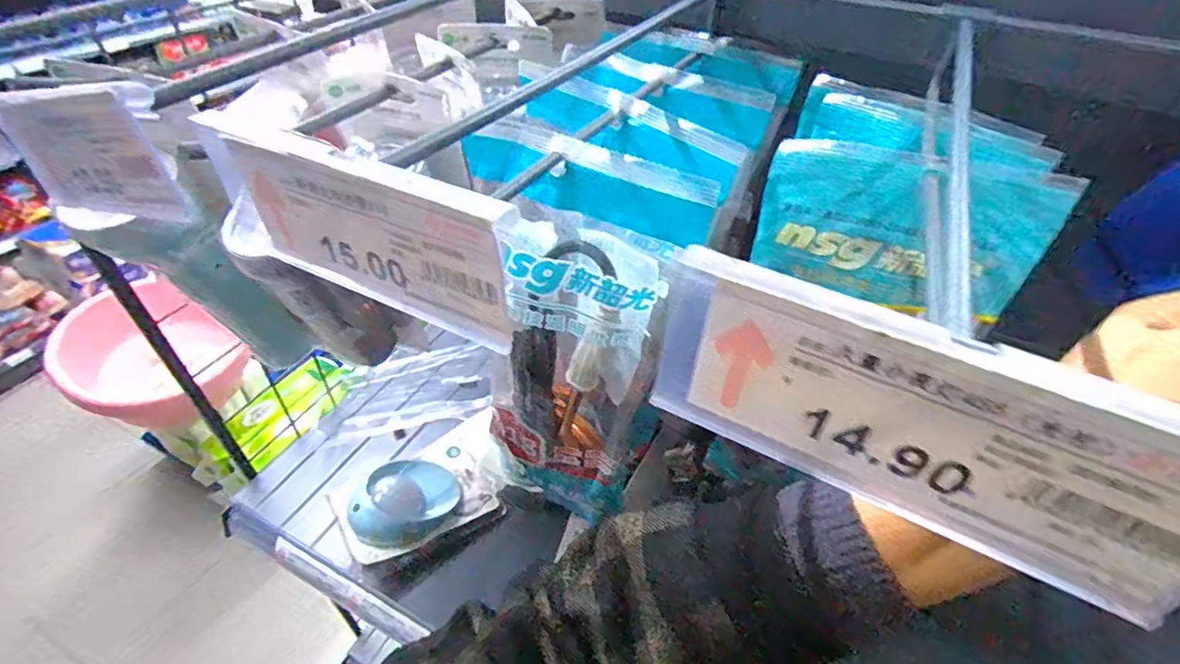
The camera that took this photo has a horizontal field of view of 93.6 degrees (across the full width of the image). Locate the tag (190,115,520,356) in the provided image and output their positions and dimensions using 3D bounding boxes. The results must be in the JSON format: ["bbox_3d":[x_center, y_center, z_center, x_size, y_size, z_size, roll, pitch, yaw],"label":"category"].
[{"bbox_3d":[-0.069,-0.029,0.153,0.113,0.050,0.005,21,46,18],"label":"tag"}]

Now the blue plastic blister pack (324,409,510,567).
[{"bbox_3d":[-0.155,0.146,0.548,0.177,0.054,0.109,-29,52,-29],"label":"blue plastic blister pack"}]

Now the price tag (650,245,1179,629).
[{"bbox_3d":[0.062,0.018,0.107,0.100,0.045,0.007,24,47,21],"label":"price tag"}]

